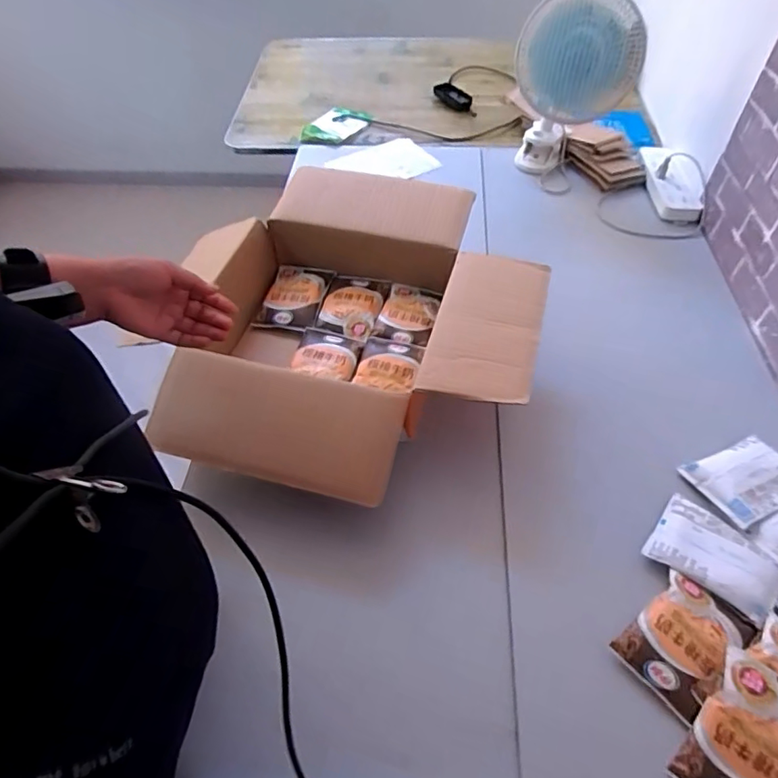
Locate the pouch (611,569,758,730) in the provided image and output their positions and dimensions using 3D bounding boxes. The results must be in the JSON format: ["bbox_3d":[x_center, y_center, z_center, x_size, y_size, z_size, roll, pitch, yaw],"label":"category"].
[{"bbox_3d":[0.299,0.250,0.540,0.121,0.026,0.086,-36,59,-23],"label":"pouch"}]

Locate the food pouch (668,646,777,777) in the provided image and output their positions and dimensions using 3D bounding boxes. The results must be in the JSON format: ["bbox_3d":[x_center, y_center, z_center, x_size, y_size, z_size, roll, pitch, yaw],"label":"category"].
[{"bbox_3d":[0.327,0.318,0.476,0.093,0.018,0.127,30,78,27],"label":"food pouch"}]

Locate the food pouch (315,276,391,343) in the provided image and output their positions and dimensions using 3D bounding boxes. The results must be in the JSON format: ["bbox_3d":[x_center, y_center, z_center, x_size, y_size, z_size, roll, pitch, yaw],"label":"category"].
[{"bbox_3d":[-0.058,-0.129,0.842,0.093,0.017,0.120,10,53,10],"label":"food pouch"}]

